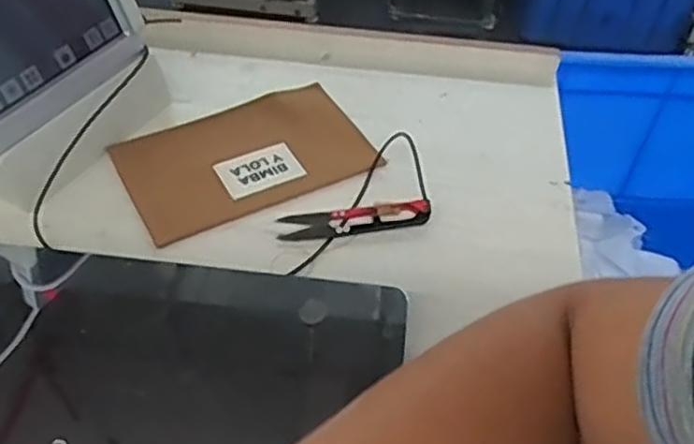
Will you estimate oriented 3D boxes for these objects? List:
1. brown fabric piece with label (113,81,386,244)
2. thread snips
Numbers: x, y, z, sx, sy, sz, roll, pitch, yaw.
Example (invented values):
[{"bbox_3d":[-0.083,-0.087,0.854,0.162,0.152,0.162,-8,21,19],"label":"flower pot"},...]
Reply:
[{"bbox_3d":[-0.075,-0.051,0.520,0.179,0.007,0.110,-22,53,-20],"label":"brown fabric piece with label"},{"bbox_3d":[0.006,-0.003,0.475,0.104,0.011,0.023,-8,50,-9],"label":"thread snips"}]

